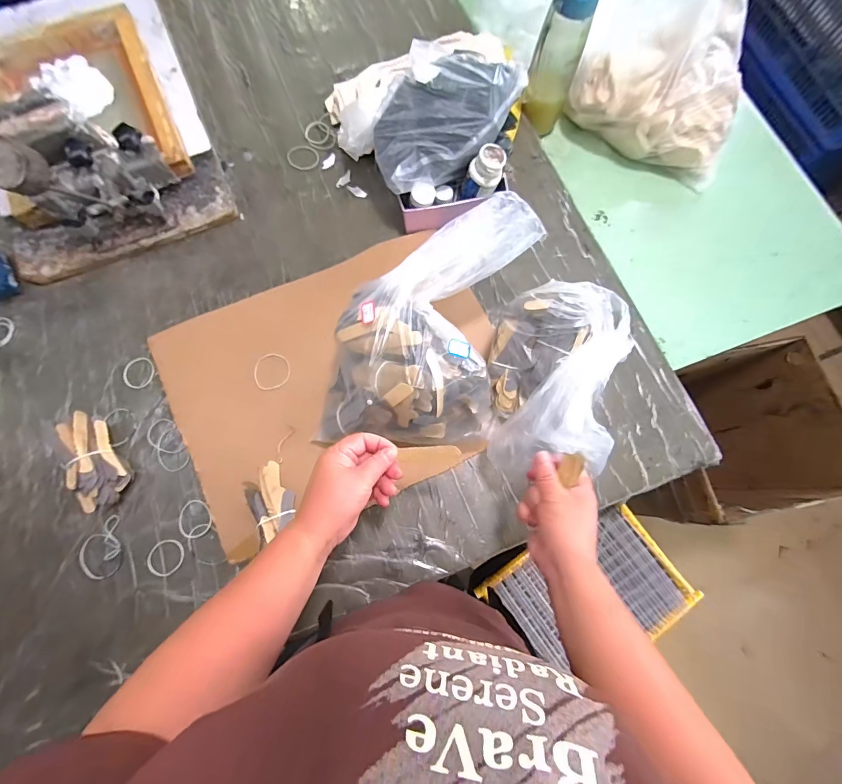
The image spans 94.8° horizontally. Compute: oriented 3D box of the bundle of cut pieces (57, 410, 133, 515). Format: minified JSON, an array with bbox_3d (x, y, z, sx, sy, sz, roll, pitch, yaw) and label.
[{"bbox_3d":[-0.449,0.095,0.534,0.059,0.050,0.127,-32,79,-9],"label":"bundle of cut pieces"}]

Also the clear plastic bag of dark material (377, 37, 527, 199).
[{"bbox_3d":[0.027,-0.387,0.552,0.153,0.050,0.218,33,109,-10],"label":"clear plastic bag of dark material"}]

